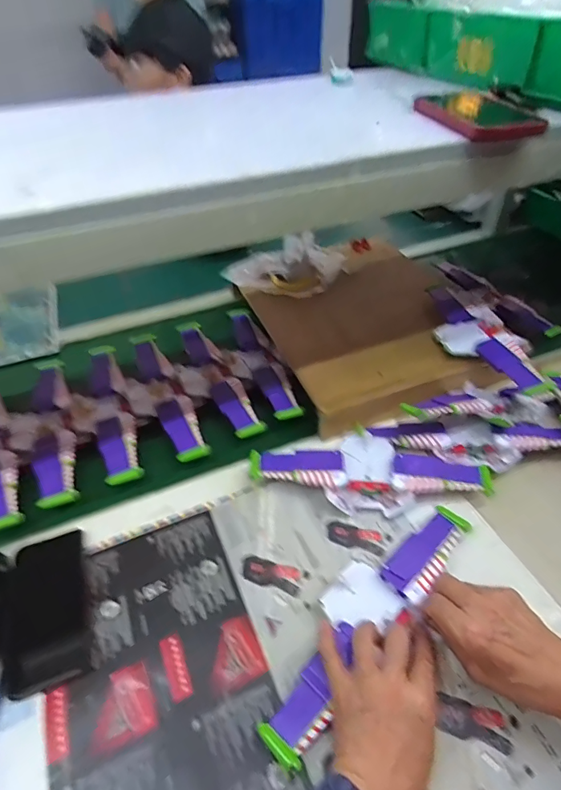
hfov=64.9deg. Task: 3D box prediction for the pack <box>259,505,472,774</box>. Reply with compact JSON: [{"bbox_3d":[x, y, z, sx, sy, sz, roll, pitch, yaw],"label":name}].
[{"bbox_3d":[0.087,0.211,0.441,0.074,0.028,0.289,35,58,29],"label":"pack"}]

